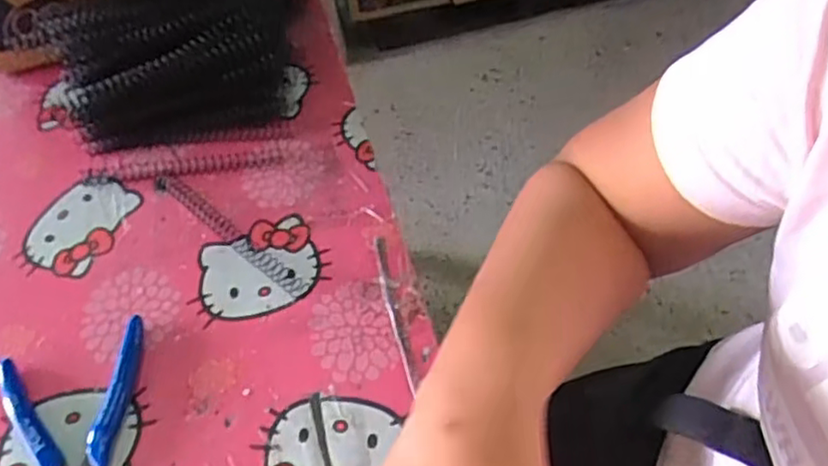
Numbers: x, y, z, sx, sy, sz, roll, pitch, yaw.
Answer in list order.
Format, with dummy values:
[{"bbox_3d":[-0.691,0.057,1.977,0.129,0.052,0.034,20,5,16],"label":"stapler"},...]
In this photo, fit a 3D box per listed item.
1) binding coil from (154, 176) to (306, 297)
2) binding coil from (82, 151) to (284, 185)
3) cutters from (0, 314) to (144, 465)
[{"bbox_3d":[-0.131,-0.001,0.458,0.156,0.006,0.012,32,62,27],"label":"binding coil"},{"bbox_3d":[-0.174,-0.051,0.497,0.148,0.011,0.016,-5,52,2],"label":"binding coil"},{"bbox_3d":[-0.189,0.109,0.371,0.083,0.013,0.116,-20,53,-10],"label":"cutters"}]

